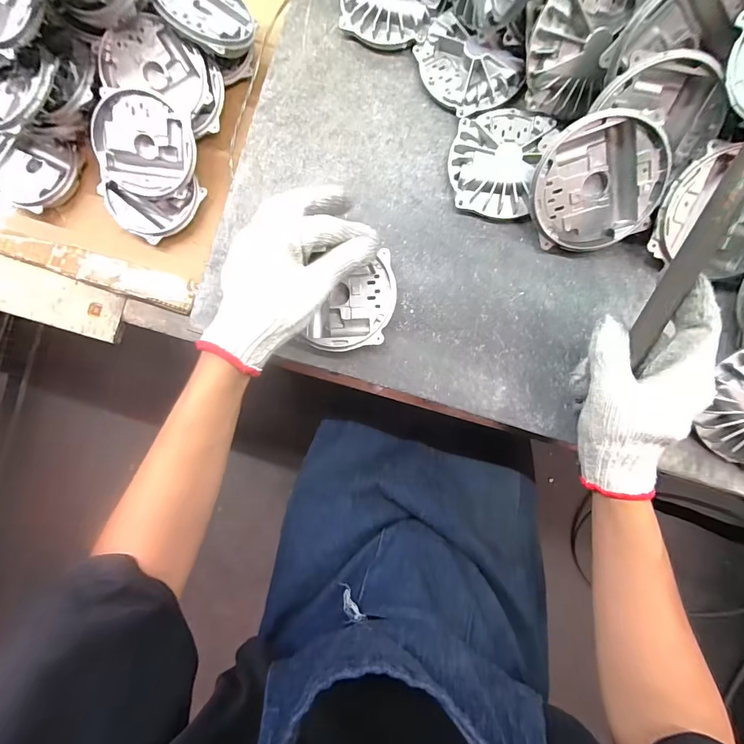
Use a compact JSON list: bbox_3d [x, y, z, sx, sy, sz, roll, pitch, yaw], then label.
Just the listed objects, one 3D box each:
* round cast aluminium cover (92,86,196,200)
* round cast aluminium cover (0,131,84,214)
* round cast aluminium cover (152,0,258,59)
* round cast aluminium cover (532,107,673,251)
[{"bbox_3d":[-0.258,-0.258,0.441,0.106,0.018,0.102,-1,109,-2],"label":"round cast aluminium cover"},{"bbox_3d":[-0.432,-0.256,0.491,0.105,0.029,0.094,23,88,6],"label":"round cast aluminium cover"},{"bbox_3d":[-0.190,-0.412,0.438,0.106,0.012,0.106,10,66,-23],"label":"round cast aluminium cover"},{"bbox_3d":[0.198,-0.165,0.342,0.106,0.017,0.107,3,122,5],"label":"round cast aluminium cover"}]

